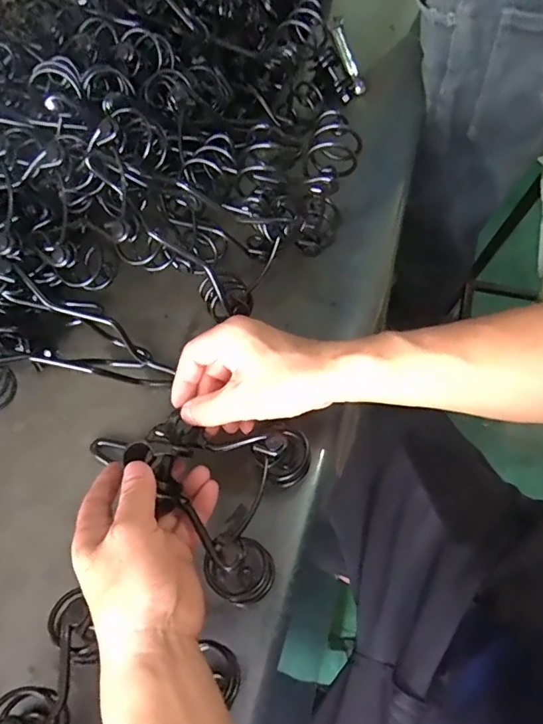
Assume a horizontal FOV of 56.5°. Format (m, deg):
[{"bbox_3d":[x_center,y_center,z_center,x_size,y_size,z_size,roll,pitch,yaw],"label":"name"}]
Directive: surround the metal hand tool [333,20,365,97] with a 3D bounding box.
[{"bbox_3d":[0.096,-0.391,0.644,0.021,0.015,0.159,-7,64,-1],"label":"metal hand tool"}]

